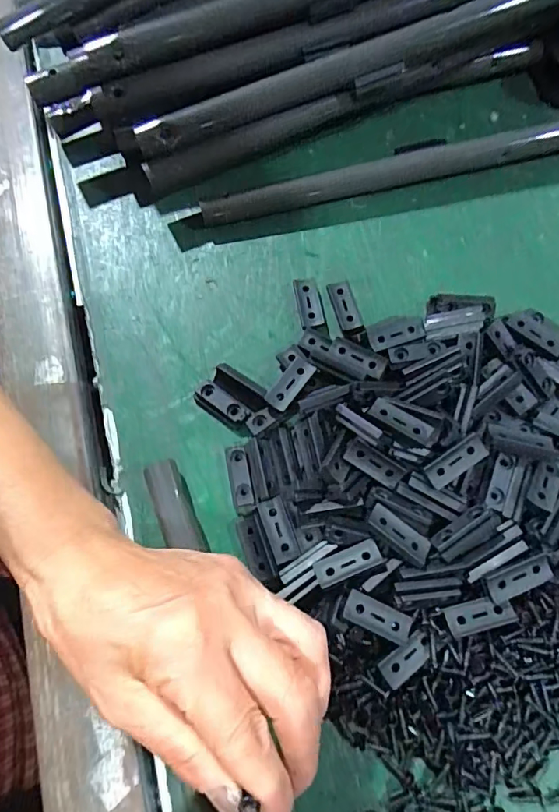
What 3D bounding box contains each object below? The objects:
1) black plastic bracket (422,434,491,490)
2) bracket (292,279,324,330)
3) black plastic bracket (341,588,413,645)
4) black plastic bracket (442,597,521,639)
[{"bbox_3d":[0.094,0.030,0.262,0.035,0.004,0.015,-35,94,-4],"label":"black plastic bracket"},{"bbox_3d":[0.019,-0.066,0.317,0.014,0.009,0.035,-9,72,-4],"label":"bracket"},{"bbox_3d":[0.048,0.104,0.241,0.035,0.004,0.014,27,68,-5],"label":"black plastic bracket"},{"bbox_3d":[0.100,0.105,0.246,0.034,0.006,0.014,-12,72,-5],"label":"black plastic bracket"}]

